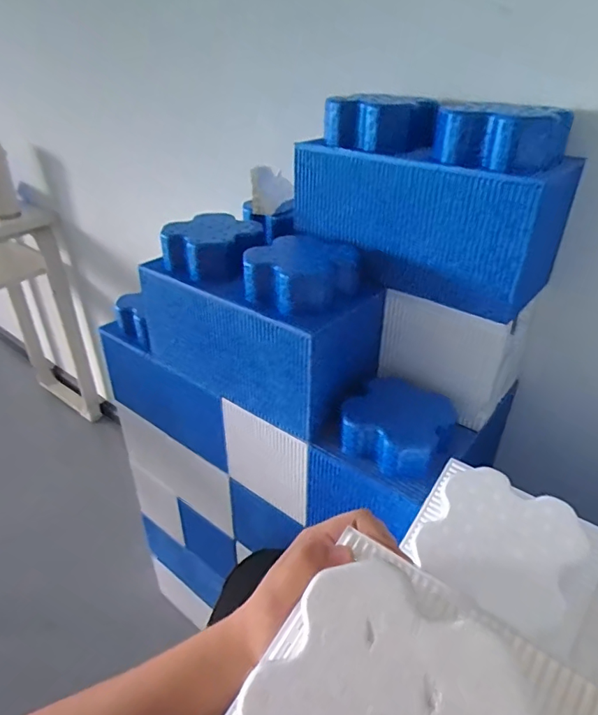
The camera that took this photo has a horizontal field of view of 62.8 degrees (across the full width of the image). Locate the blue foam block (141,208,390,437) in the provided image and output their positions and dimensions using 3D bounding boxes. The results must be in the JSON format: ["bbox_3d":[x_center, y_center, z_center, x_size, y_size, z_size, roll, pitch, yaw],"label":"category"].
[{"bbox_3d":[-0.057,-0.060,0.657,0.303,0.199,0.144,22,38,31],"label":"blue foam block"}]

